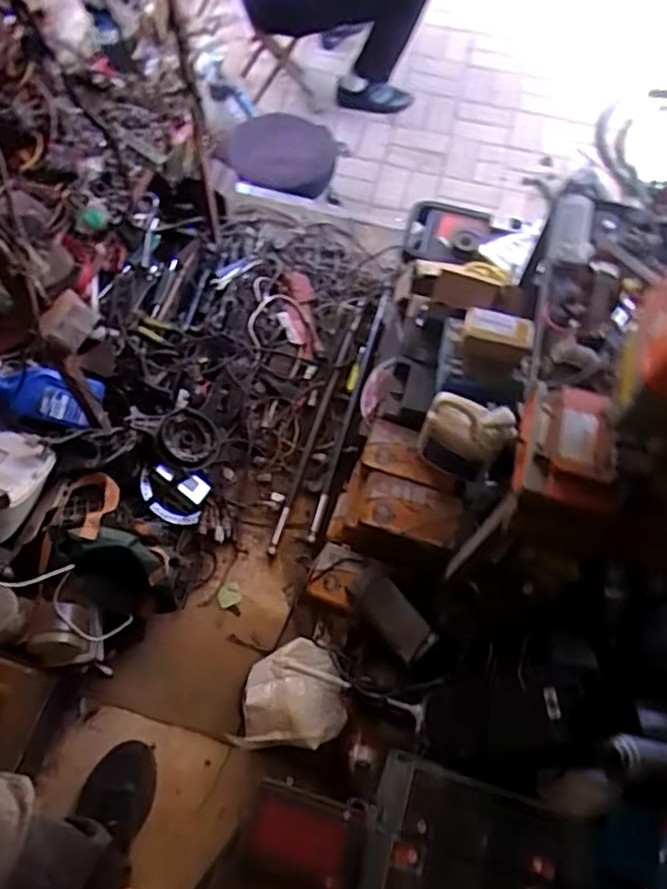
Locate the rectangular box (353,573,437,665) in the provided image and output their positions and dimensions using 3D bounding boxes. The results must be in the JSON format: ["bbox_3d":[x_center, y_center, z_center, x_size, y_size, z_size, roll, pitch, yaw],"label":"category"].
[{"bbox_3d":[0.097,0.288,1.109,0.072,0.032,0.153,-34,57,-17],"label":"rectangular box"}]

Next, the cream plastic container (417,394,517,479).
[{"bbox_3d":[0.213,-0.007,1.134,0.133,0.202,0.062,25,66,8],"label":"cream plastic container"}]

